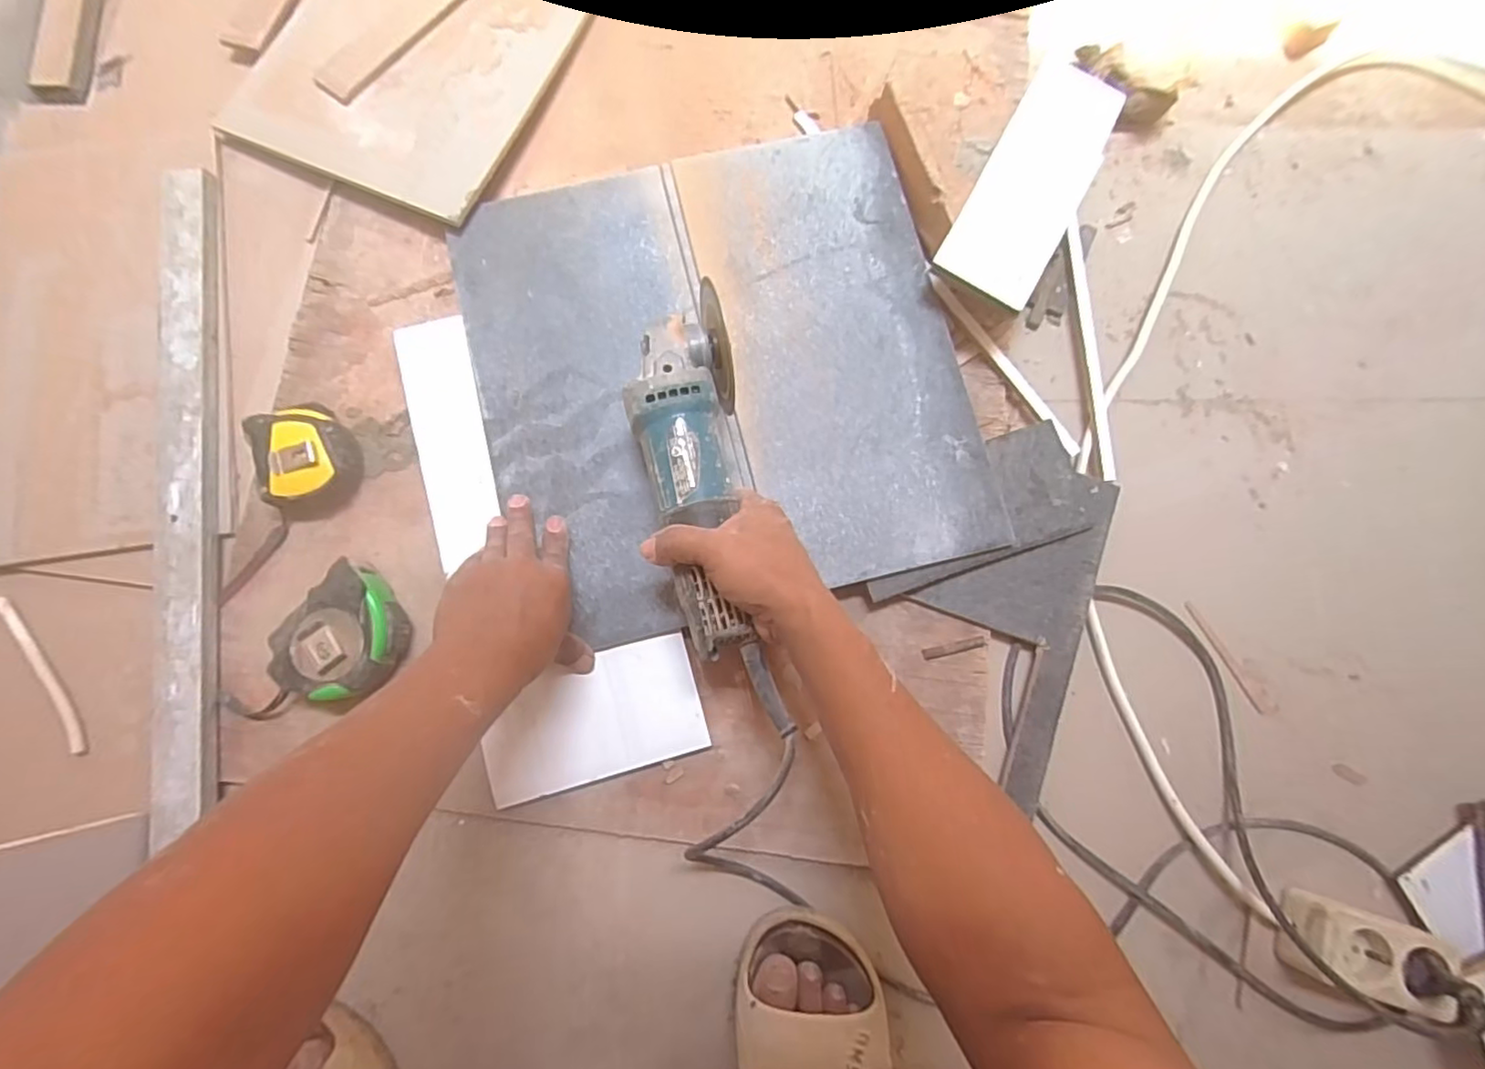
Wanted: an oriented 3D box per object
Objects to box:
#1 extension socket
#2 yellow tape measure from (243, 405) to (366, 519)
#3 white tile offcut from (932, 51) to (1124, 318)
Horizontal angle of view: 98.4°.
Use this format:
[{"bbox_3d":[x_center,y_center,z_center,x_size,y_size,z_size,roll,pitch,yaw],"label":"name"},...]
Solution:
[{"bbox_3d":[0.477,0.322,0.494,0.118,0.043,0.062,18,81,0],"label":"extension socket"},{"bbox_3d":[-0.345,-0.060,0.508,0.071,0.039,0.082,-24,84,-6],"label":"yellow tape measure"},{"bbox_3d":[0.241,-0.293,0.528,0.080,0.009,0.225,28,80,4],"label":"white tile offcut"}]

